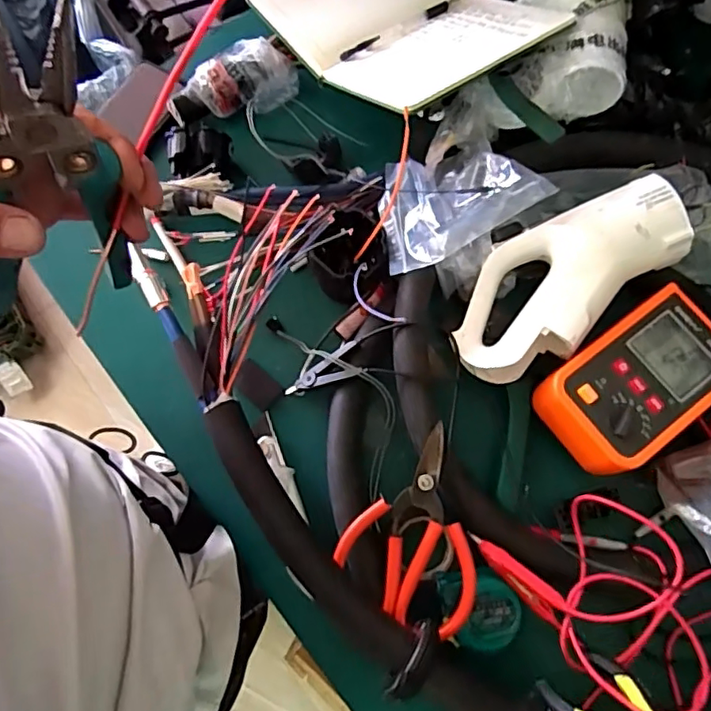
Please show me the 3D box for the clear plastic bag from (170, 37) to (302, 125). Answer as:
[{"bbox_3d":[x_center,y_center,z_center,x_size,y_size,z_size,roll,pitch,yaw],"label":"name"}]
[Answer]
[{"bbox_3d":[-0.136,-0.301,0.623,0.142,0.042,0.081,-13,98,-5],"label":"clear plastic bag"}]

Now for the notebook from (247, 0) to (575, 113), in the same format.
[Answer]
[{"bbox_3d":[0.045,-0.359,0.592,0.214,0.086,0.271,-35,77,-9],"label":"notebook"}]

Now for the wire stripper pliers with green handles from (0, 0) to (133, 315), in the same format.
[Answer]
[{"bbox_3d":[-0.140,-0.077,0.269,0.088,0.192,0.014,-19,72,-39],"label":"wire stripper pliers with green handles"}]

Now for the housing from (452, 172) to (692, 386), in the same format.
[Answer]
[{"bbox_3d":[0.182,-0.071,0.512,0.220,0.051,0.109,-41,77,8],"label":"housing"}]

